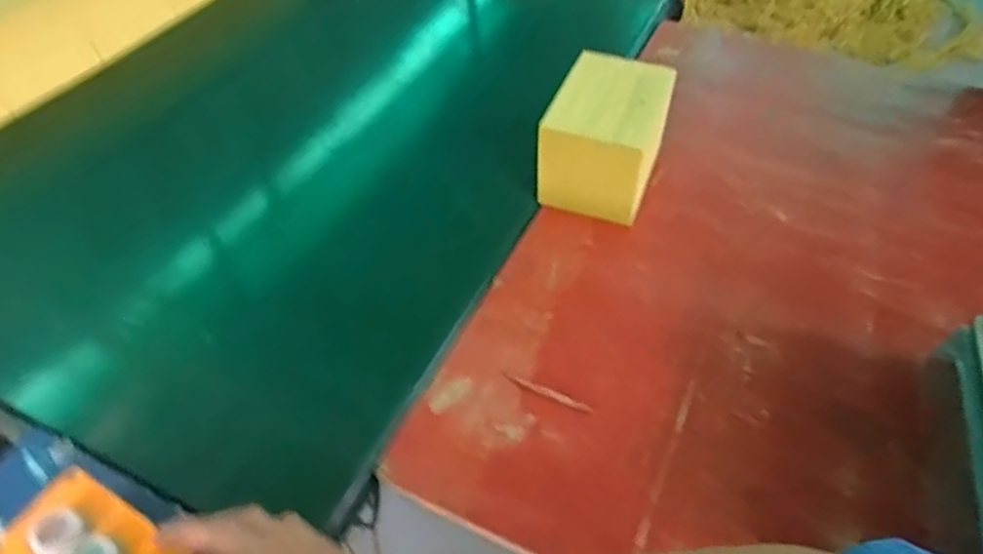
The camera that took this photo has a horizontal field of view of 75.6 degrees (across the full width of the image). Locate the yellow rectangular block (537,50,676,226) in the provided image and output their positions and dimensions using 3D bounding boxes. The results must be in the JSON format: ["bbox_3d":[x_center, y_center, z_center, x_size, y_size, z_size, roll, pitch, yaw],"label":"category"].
[{"bbox_3d":[0.138,-0.171,0.754,0.121,0.128,0.148,18,51,16],"label":"yellow rectangular block"}]

